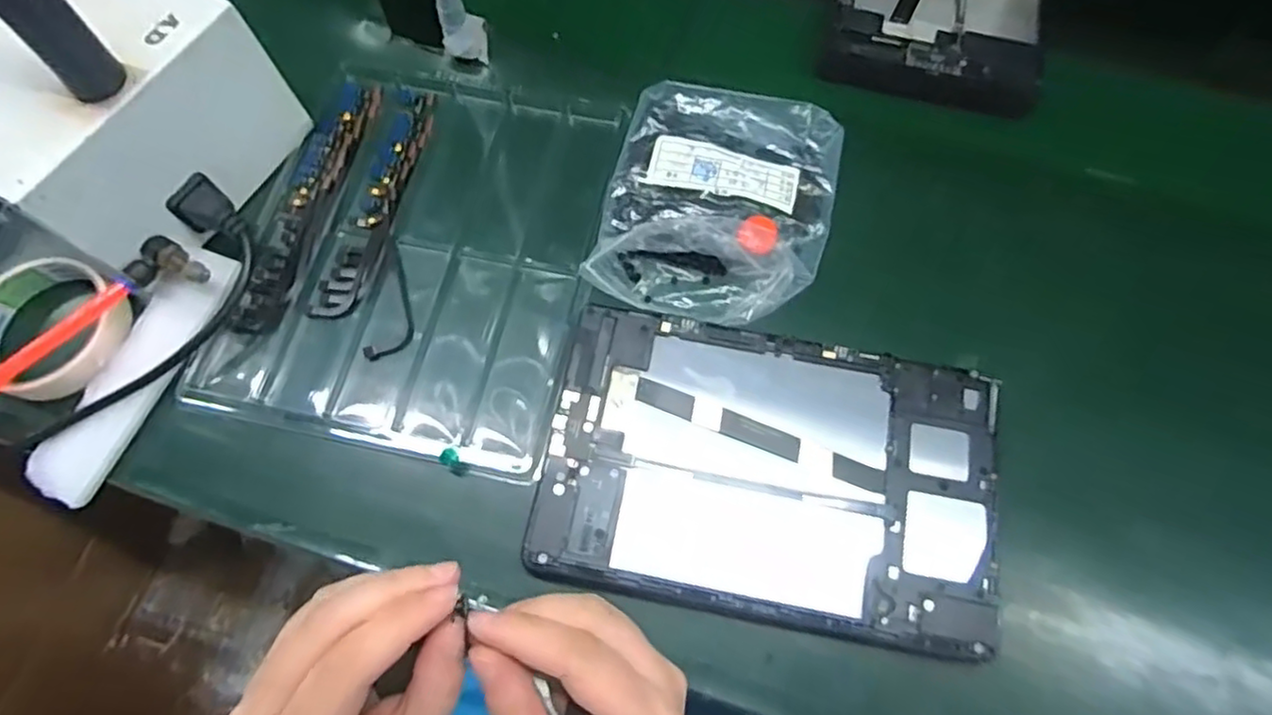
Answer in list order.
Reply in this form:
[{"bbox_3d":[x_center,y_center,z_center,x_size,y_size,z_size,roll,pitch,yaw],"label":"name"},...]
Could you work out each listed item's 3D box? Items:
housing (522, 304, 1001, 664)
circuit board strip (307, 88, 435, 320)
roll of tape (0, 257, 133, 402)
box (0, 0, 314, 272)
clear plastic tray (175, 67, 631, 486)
[{"bbox_3d":[0.073,0.060,0.353,0.235,0.007,0.152,11,70,3],"label":"housing"},{"bbox_3d":[-0.170,-0.108,0.438,0.032,0.005,0.181,10,69,4],"label":"circuit board strip"},{"bbox_3d":[-0.358,-0.019,0.398,0.092,0.025,0.082,19,70,7],"label":"roll of tape"},{"bbox_3d":[-0.318,-0.147,0.402,0.131,0.105,0.155,28,72,10],"label":"box"},{"bbox_3d":[-0.135,-0.071,0.423,0.216,0.015,0.264,12,69,5],"label":"clear plastic tray"}]

